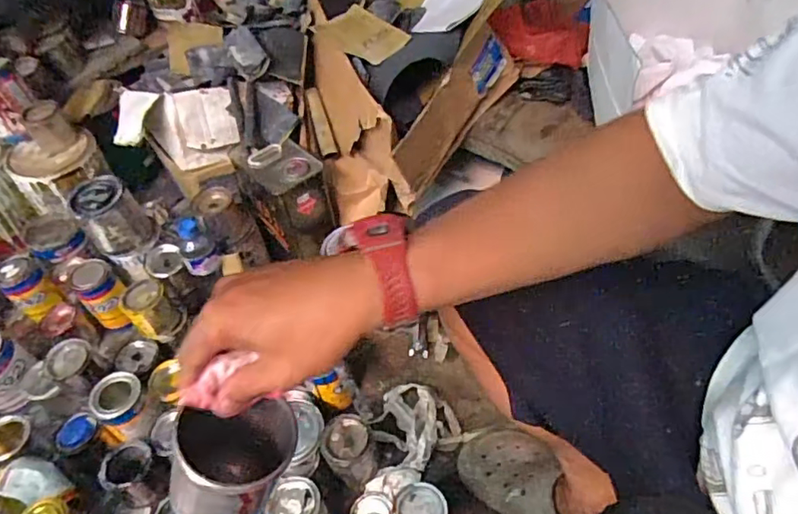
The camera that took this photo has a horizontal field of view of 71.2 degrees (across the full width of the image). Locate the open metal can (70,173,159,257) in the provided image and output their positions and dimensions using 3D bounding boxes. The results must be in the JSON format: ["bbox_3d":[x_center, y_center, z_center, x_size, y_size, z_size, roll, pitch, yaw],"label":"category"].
[{"bbox_3d":[-0.504,-0.071,0.988,0.097,0.124,0.095,-3,49,4],"label":"open metal can"}]

